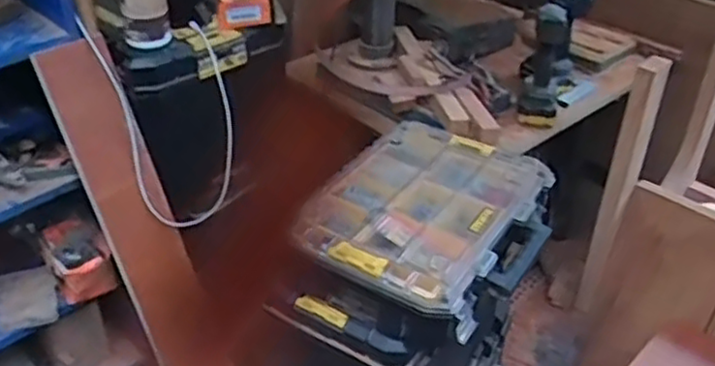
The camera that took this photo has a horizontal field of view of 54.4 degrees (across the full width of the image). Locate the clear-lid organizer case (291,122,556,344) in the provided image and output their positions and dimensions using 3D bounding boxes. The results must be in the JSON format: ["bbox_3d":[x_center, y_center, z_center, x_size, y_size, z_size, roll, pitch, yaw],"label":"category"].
[{"bbox_3d":[0.130,0.055,1.169,0.348,0.101,0.450,18,38,23],"label":"clear-lid organizer case"}]

